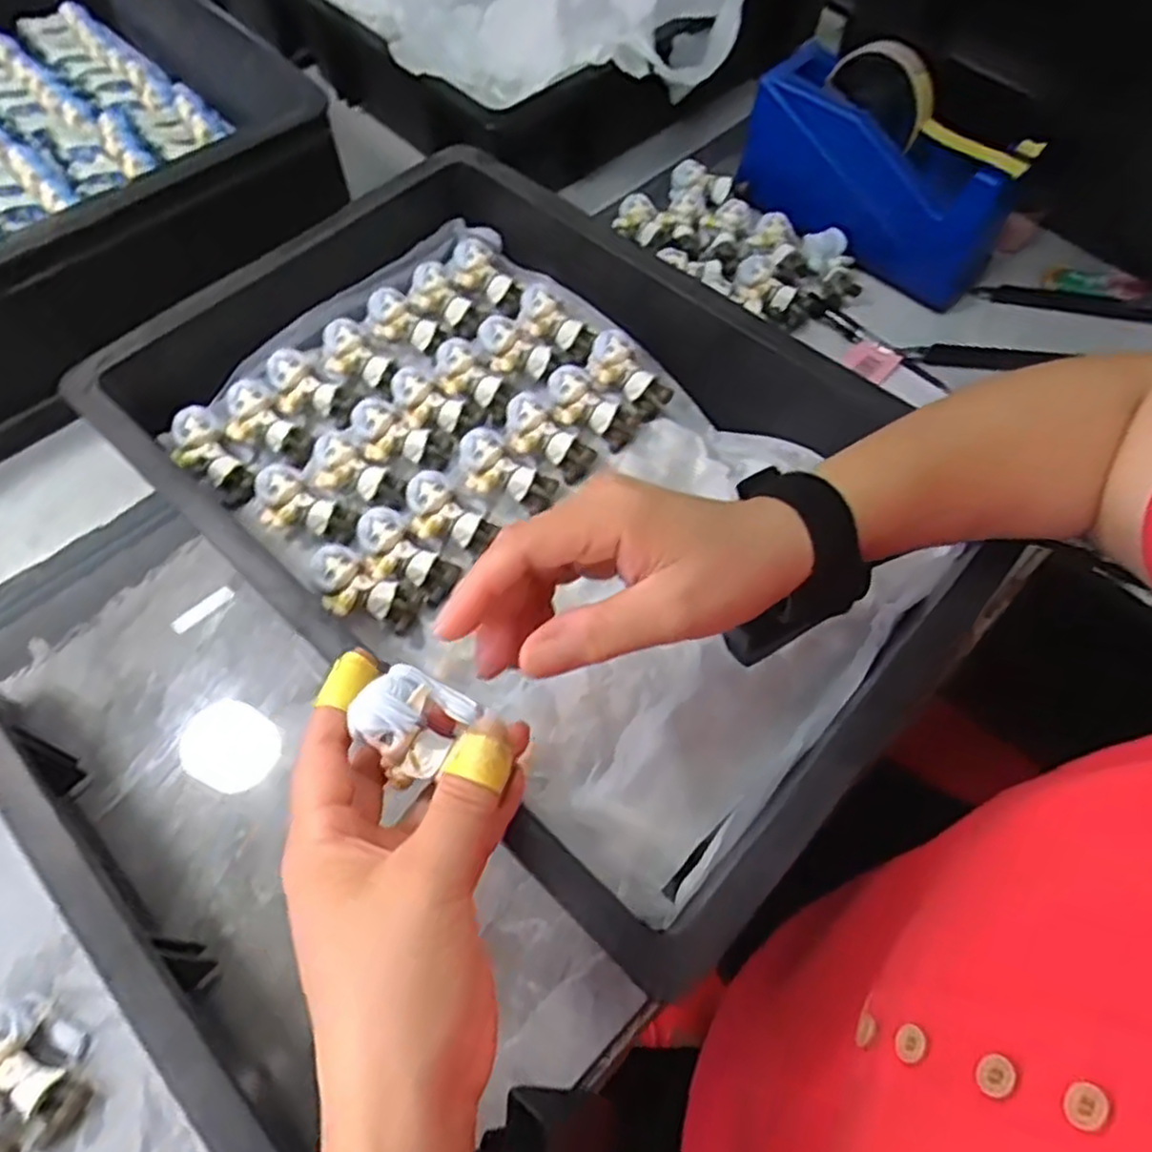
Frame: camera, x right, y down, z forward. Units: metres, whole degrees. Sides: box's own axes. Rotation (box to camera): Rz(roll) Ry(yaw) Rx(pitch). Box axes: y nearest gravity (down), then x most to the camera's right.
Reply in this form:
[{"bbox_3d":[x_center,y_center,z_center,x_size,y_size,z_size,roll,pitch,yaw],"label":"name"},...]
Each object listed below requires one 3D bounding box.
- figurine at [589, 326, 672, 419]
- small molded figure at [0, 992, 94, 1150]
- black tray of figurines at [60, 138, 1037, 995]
[{"bbox_3d":[0.033,-0.133,0.496,0.028,0.027,0.064,-41,88,-18],"label":"figurine"},{"bbox_3d":[-0.242,0.218,0.330,0.058,0.024,0.041,23,64,11],"label":"small molded figure"},{"bbox_3d":[-0.030,-0.065,0.435,0.468,0.096,0.304,40,68,18],"label":"black tray of figurines"}]

